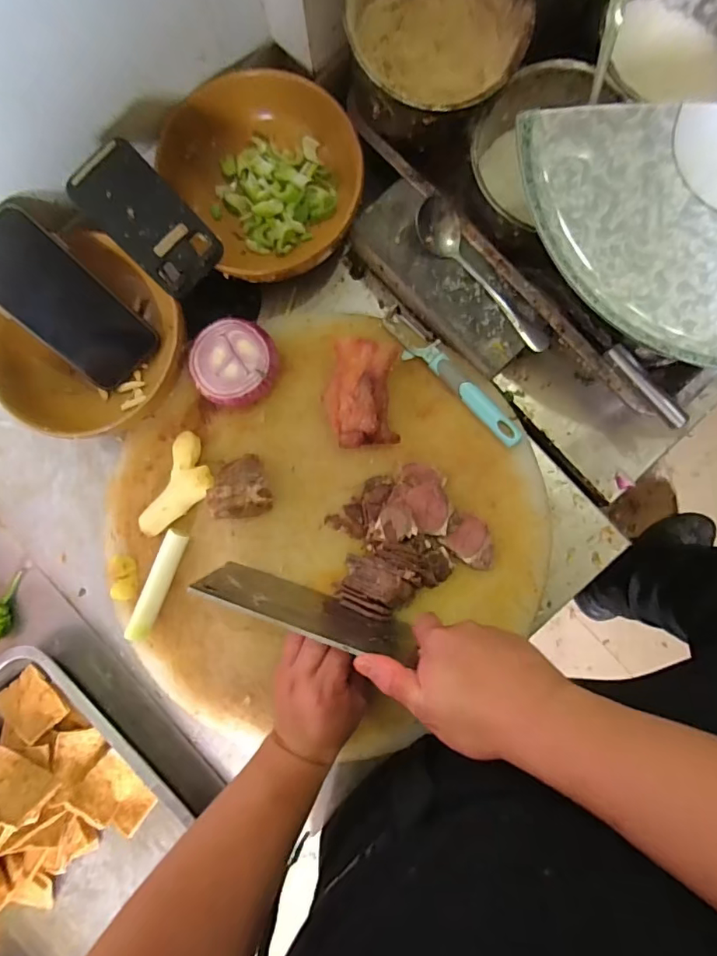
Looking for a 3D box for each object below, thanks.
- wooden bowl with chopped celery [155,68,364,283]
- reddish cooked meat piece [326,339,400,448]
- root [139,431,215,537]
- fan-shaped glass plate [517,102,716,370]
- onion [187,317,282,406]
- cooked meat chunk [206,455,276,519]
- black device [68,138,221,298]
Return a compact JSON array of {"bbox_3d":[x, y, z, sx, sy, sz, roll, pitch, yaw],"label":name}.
[{"bbox_3d":[-0.086,-0.293,0.478,0.163,0.054,0.178,0,88,2],"label":"wooden bowl with chopped celery"},{"bbox_3d":[0.004,-0.077,0.467,0.063,0.044,0.093,-1,88,2],"label":"reddish cooked meat piece"},{"bbox_3d":[-0.168,0.010,0.477,0.047,0.026,0.100,24,89,3],"label":"root"},{"bbox_3d":[0.245,-0.201,0.406,0.222,0.027,0.215,3,88,2],"label":"fan-shaped glass plate"},{"bbox_3d":[-0.116,-0.109,0.474,0.077,0.039,0.075,0,88,2],"label":"onion"},{"bbox_3d":[-0.107,0.008,0.467,0.052,0.052,0.058,3,88,2],"label":"cooked meat chunk"},{"bbox_3d":[-0.178,-0.218,0.423,0.064,0.012,0.118,-44,114,4],"label":"black device"}]

